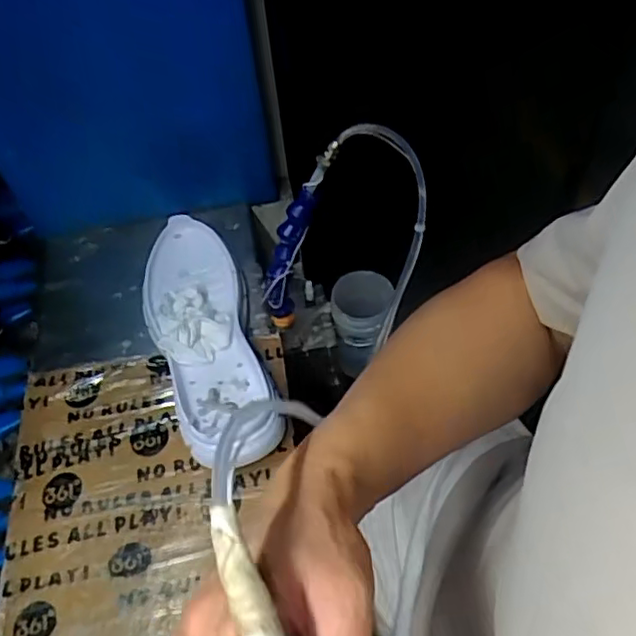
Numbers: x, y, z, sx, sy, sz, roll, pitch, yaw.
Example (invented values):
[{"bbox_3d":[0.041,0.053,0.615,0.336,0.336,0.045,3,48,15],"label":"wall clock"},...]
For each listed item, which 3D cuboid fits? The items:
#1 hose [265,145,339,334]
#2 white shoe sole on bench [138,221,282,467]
[{"bbox_3d":[-0.024,-0.070,0.575,0.025,0.187,0.036,35,36,25],"label":"hose"},{"bbox_3d":[-0.109,0.013,0.594,0.098,0.047,0.281,-16,55,-8],"label":"white shoe sole on bench"}]

